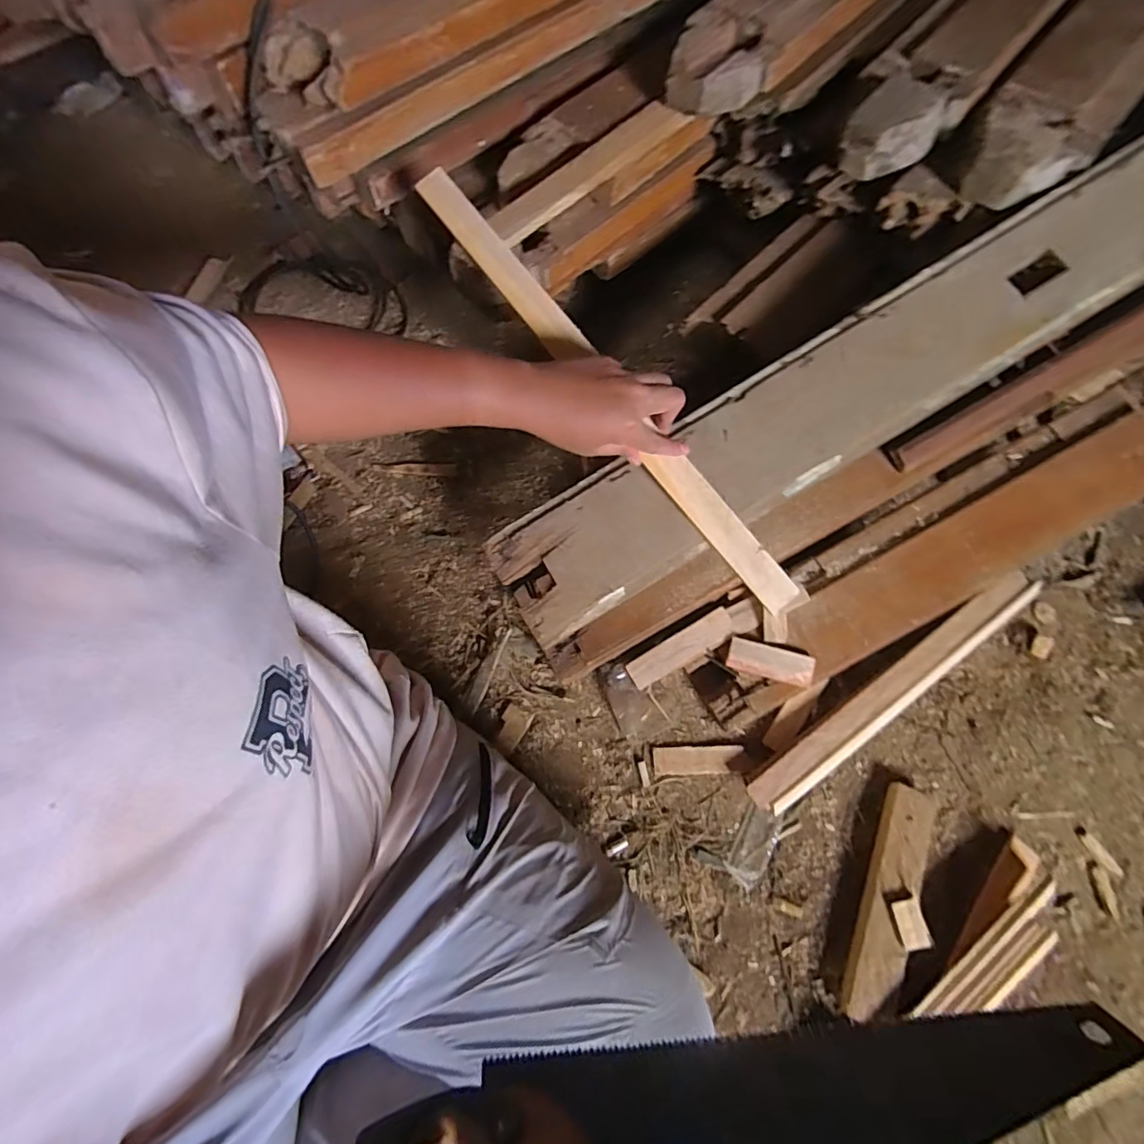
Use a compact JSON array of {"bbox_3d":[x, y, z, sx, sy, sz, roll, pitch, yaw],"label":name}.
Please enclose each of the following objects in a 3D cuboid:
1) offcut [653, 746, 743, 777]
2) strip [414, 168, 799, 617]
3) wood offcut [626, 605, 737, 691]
[{"bbox_3d":[0.159,0.238,0.647,0.109,0.006,0.034,-1,70,-3],"label":"offcut"},{"bbox_3d":[0.038,-0.183,0.533,0.034,0.021,0.569,-40,90,-15],"label":"strip"},{"bbox_3d":[0.138,0.099,0.648,0.142,0.008,0.038,-32,84,5],"label":"wood offcut"}]

